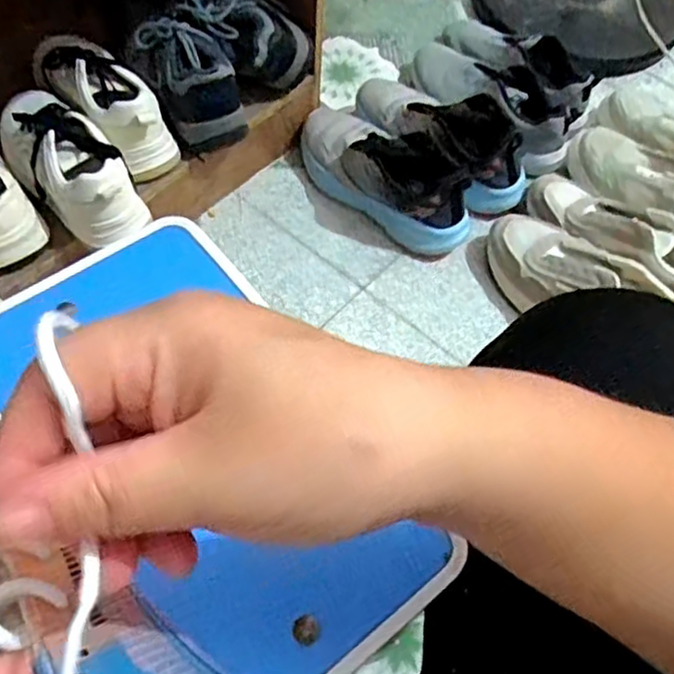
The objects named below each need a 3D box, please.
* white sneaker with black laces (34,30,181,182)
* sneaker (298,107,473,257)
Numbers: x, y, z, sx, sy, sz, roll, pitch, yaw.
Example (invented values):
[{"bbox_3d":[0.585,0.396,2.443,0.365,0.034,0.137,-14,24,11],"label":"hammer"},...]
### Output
[{"bbox_3d":[-0.286,-0.293,0.830,0.082,0.089,0.223,-37,68,-21],"label":"white sneaker with black laces"},{"bbox_3d":[0.062,-0.232,0.938,0.283,0.110,0.103,39,65,18],"label":"sneaker"}]

